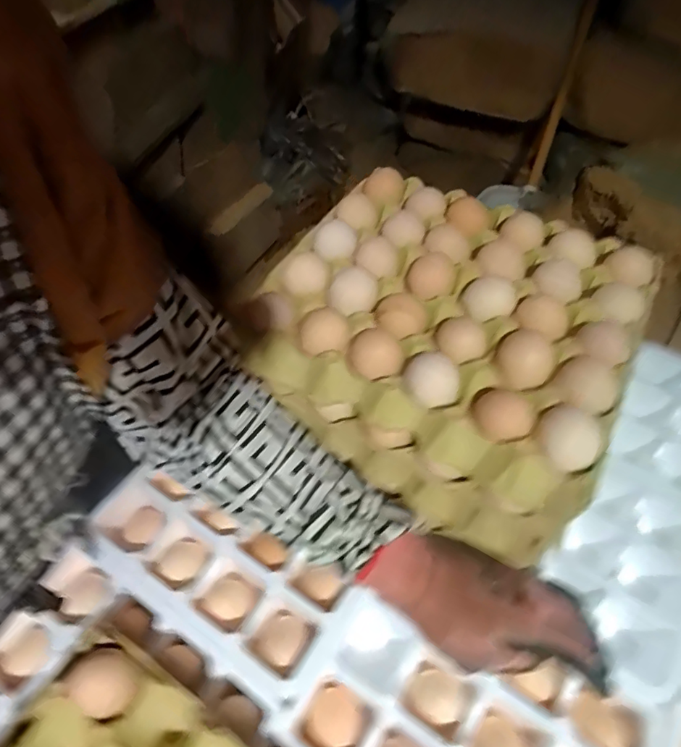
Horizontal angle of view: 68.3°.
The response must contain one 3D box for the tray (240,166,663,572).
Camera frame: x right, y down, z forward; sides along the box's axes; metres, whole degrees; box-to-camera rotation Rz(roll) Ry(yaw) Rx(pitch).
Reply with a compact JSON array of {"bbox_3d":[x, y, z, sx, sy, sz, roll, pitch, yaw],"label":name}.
[{"bbox_3d":[0.090,-0.032,0.452,0.282,0.118,0.275,26,57,17],"label":"tray"}]

